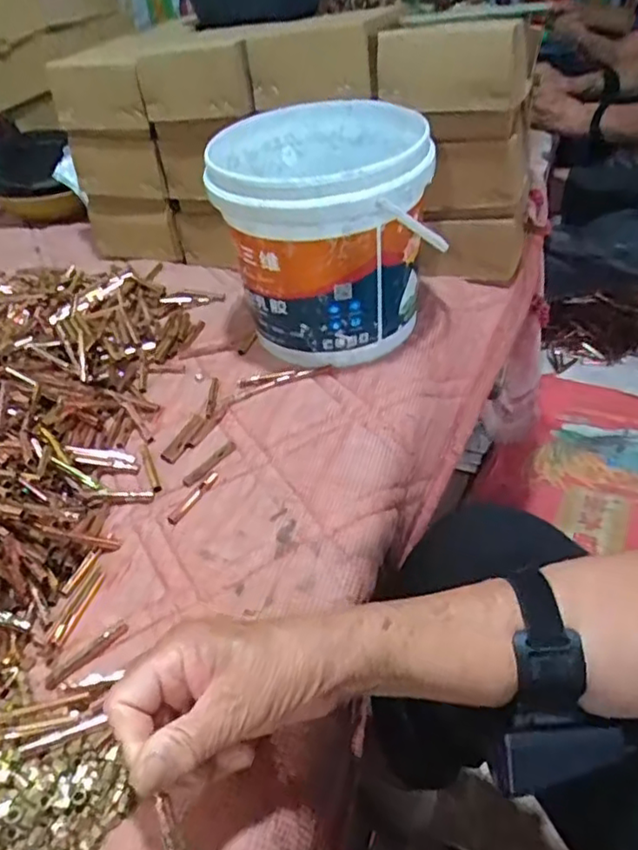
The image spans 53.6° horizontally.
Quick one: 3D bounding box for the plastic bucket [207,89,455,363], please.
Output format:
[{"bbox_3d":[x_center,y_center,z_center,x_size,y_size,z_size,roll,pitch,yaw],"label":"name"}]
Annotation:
[{"bbox_3d":[0.008,-0.188,0.644,0.190,0.210,0.194,-4,40,3],"label":"plastic bucket"}]

